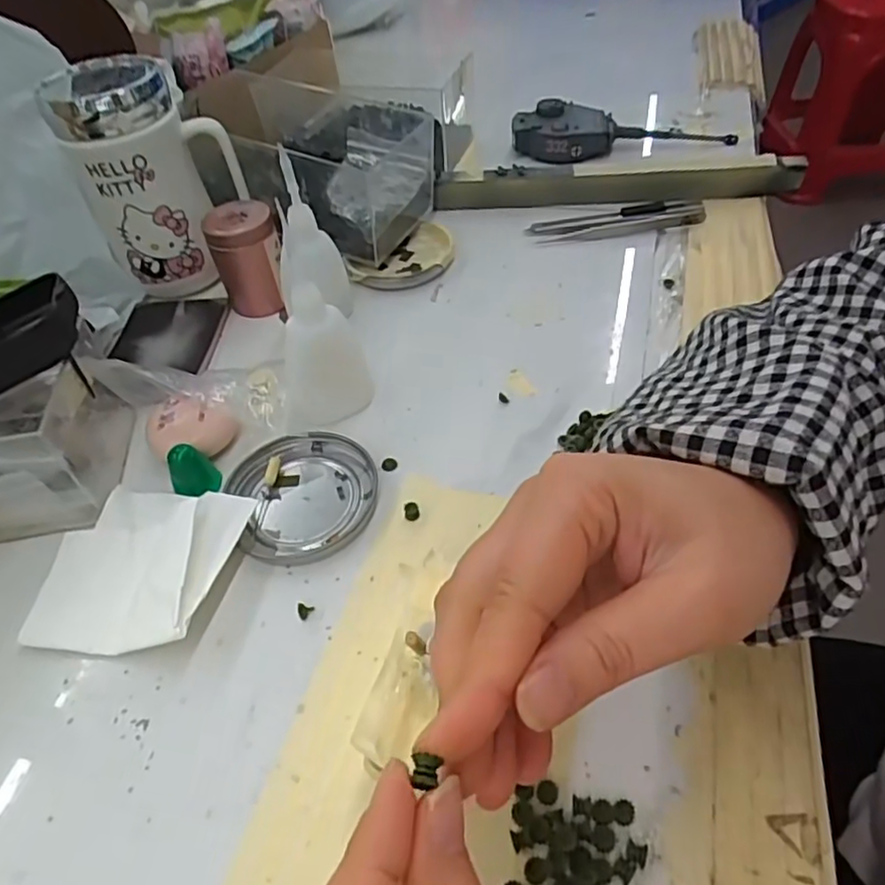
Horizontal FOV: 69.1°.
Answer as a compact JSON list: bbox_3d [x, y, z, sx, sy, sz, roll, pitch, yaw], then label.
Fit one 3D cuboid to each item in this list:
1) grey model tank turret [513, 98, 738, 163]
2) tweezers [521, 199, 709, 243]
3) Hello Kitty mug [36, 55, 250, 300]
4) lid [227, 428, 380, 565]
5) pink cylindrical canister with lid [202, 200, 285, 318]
[{"bbox_3d":[0.154,-0.268,0.551,0.184,0.033,0.044,2,49,7],"label":"grey model tank turret"},{"bbox_3d":[0.131,-0.166,0.482,0.131,0.009,0.032,-6,48,-1],"label":"tweezers"},{"bbox_3d":[-0.187,-0.173,0.434,0.099,0.136,0.072,-24,51,-16],"label":"Hello Kitty mug"},{"bbox_3d":[-0.071,0.027,0.334,0.073,0.012,0.072,-2,48,3],"label":"lid"},{"bbox_3d":[-0.130,-0.124,0.433,0.044,0.062,0.041,-16,49,-10],"label":"pink cylindrical canister with lid"}]

